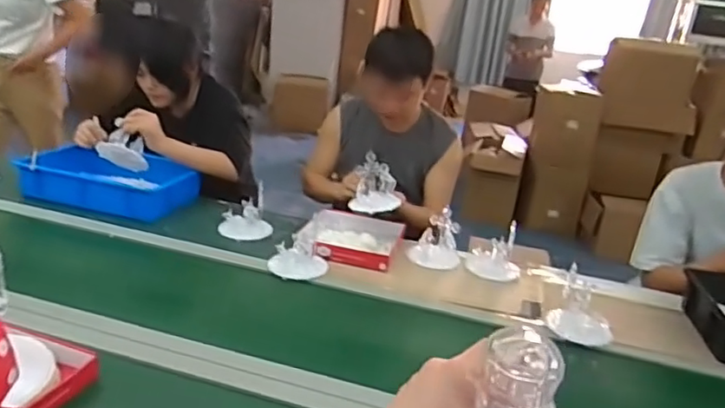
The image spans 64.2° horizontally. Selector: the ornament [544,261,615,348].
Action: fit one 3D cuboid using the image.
[{"bbox_3d":[0.459,0.203,1.194,0.132,0.138,0.109,16,22,23],"label":"ornament"}]

